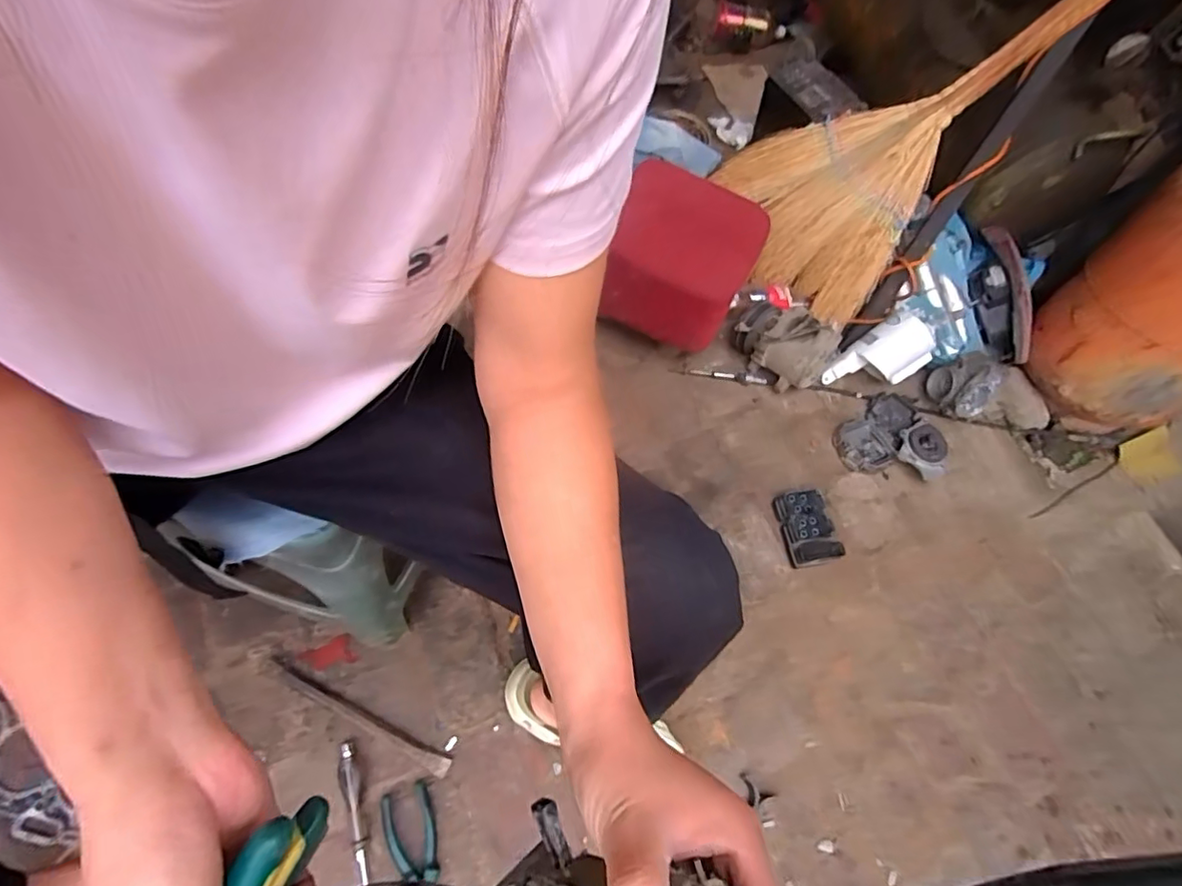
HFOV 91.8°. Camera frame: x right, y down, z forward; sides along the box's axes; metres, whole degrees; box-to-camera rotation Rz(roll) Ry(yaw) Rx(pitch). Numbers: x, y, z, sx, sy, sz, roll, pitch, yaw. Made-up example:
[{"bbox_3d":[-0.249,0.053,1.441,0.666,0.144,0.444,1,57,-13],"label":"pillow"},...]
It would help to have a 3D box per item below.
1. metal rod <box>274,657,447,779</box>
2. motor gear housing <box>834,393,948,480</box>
[{"bbox_3d":[-0.298,0.350,0.736,0.266,0.024,0.018,27,64,10],"label":"metal rod"},{"bbox_3d":[0.551,-0.021,1.062,0.188,0.060,0.171,2,62,-3],"label":"motor gear housing"}]

